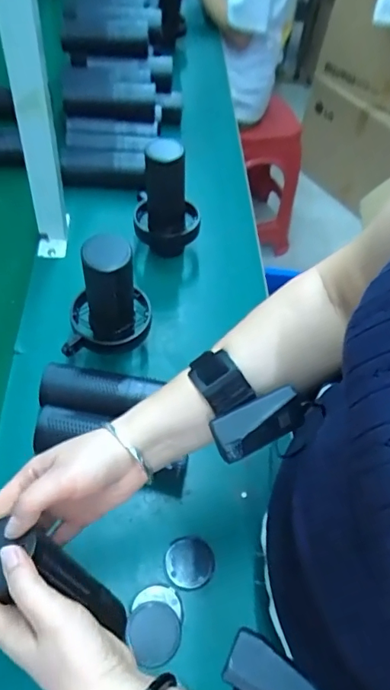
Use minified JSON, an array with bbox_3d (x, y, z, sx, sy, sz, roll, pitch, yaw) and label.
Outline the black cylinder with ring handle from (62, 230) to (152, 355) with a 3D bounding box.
[{"bbox_3d":[-0.103,-0.053,0.571,0.104,0.130,0.079,-6,53,-12],"label":"black cylinder with ring handle"}]

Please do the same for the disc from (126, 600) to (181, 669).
[{"bbox_3d":[-0.037,0.264,0.458,0.047,0.009,0.050,2,54,-3],"label":"disc"}]

